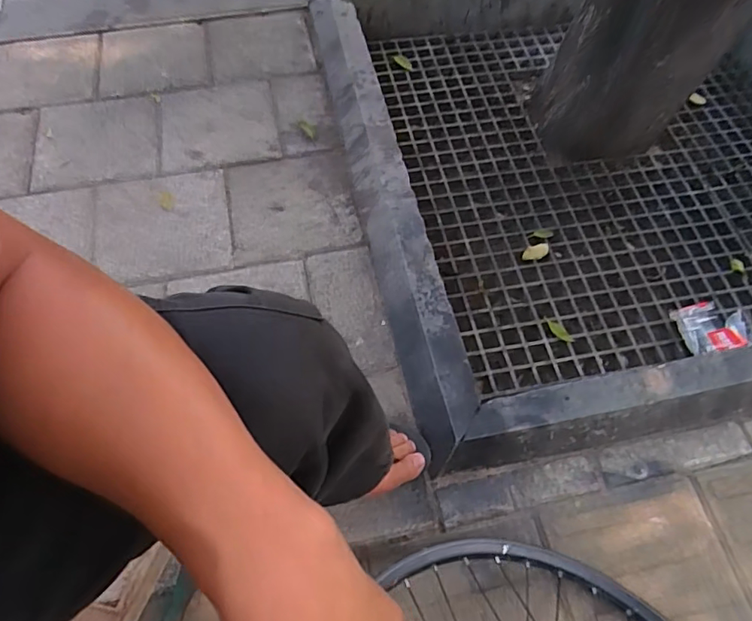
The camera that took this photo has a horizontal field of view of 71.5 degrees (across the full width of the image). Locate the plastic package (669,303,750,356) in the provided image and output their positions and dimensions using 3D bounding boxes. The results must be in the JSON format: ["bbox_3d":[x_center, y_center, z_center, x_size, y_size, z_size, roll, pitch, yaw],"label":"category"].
[{"bbox_3d":[0.608,0.031,0.927,0.137,0.035,0.093,-4,62,-4],"label":"plastic package"}]

